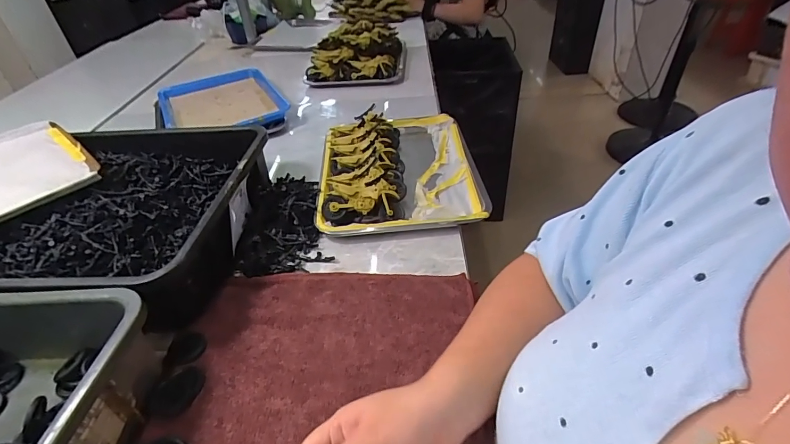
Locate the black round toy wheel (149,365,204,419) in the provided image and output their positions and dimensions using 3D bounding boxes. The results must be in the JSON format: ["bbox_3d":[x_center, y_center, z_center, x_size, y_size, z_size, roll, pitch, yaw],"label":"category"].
[{"bbox_3d":[-0.217,0.166,0.400,0.040,0.014,0.053,23,45,29],"label":"black round toy wheel"}]

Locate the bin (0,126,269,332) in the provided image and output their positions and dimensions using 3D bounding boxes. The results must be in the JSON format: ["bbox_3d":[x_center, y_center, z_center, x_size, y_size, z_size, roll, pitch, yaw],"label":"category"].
[{"bbox_3d":[-0.484,-0.012,0.576,0.550,0.093,0.357,0,39,4],"label":"bin"}]

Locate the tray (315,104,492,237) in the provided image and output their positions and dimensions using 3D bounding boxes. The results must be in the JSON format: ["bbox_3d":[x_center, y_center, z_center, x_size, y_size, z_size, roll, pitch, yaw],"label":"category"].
[{"bbox_3d":[0.003,-0.106,0.693,0.256,0.059,0.345,-3,39,1],"label":"tray"}]

